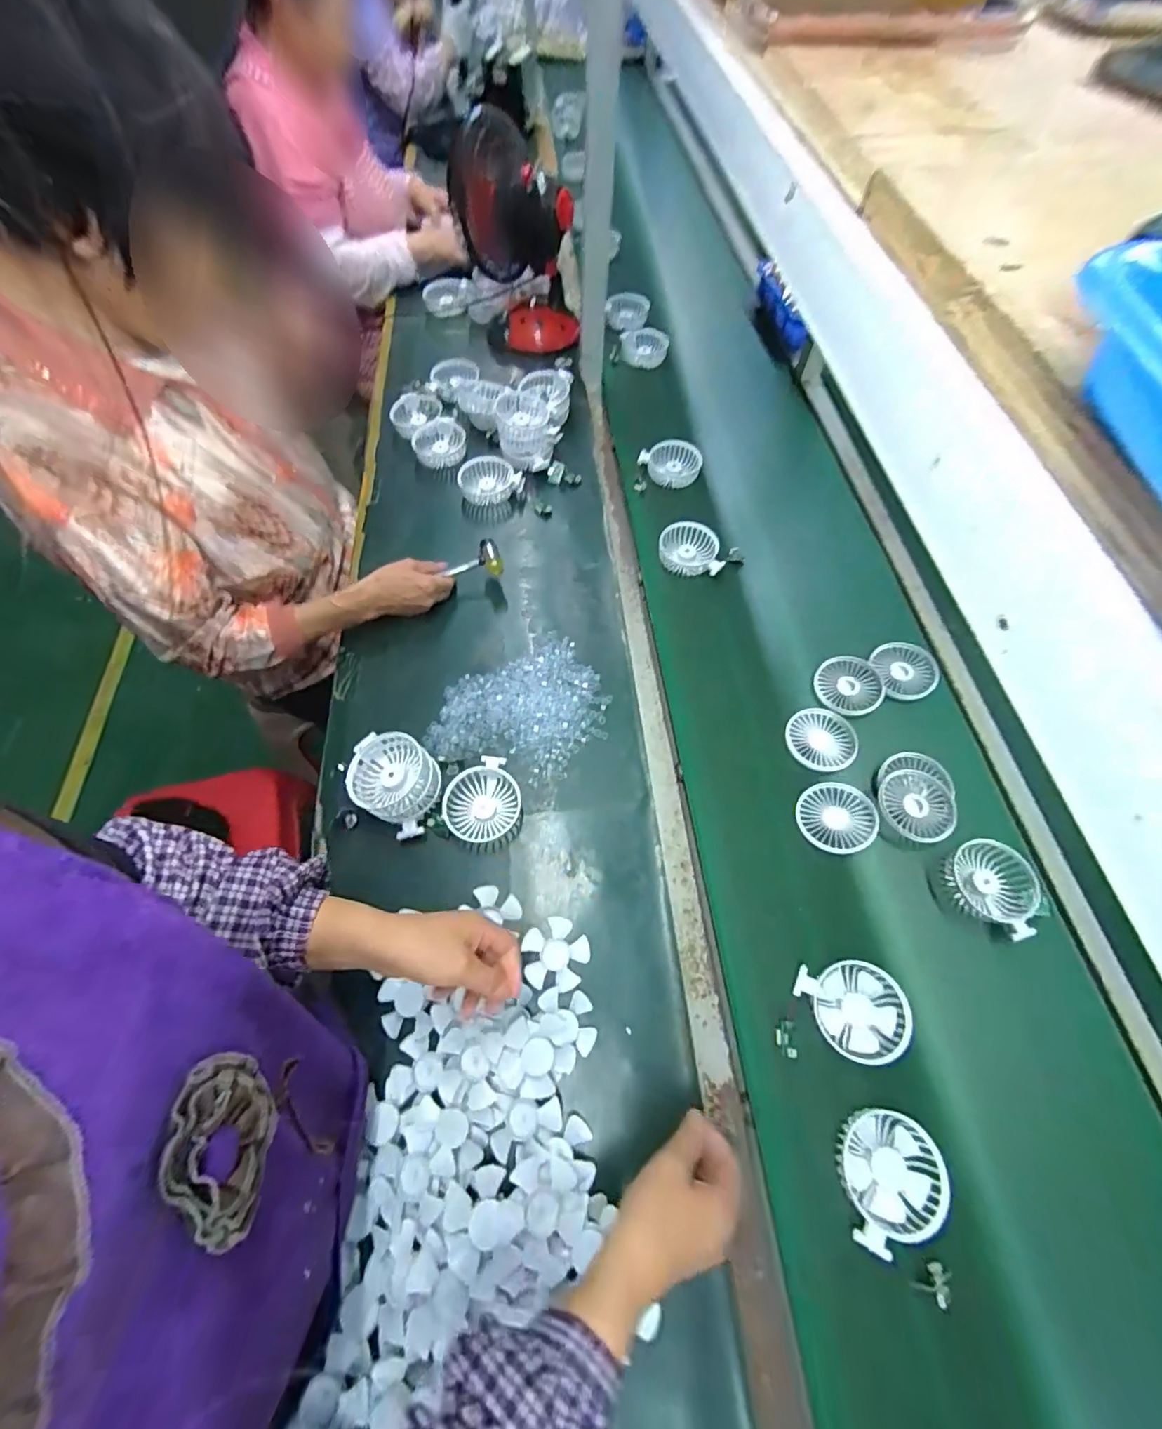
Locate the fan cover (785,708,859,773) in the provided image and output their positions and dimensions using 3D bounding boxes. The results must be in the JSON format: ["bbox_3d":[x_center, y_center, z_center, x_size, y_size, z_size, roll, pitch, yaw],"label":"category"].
[{"bbox_3d":[0.316,0.032,0.683,0.088,0.013,0.088,-26,67,-15],"label":"fan cover"}]

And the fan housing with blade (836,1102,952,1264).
[{"bbox_3d":[0.279,0.413,0.465,0.089,0.023,0.093,-5,64,-5],"label":"fan housing with blade"}]

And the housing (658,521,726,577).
[{"bbox_3d":[0.171,-0.266,0.823,0.097,0.030,0.095,5,63,0],"label":"housing"}]

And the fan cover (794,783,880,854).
[{"bbox_3d":[0.308,0.121,0.623,0.095,0.016,0.082,-26,67,-15],"label":"fan cover"}]

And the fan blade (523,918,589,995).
[{"bbox_3d":[-0.028,0.255,0.551,0.069,0.009,0.069,1,63,-2],"label":"fan blade"}]

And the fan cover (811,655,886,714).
[{"bbox_3d":[0.371,-0.042,0.716,0.092,0.007,0.085,-27,67,-15],"label":"fan cover"}]

